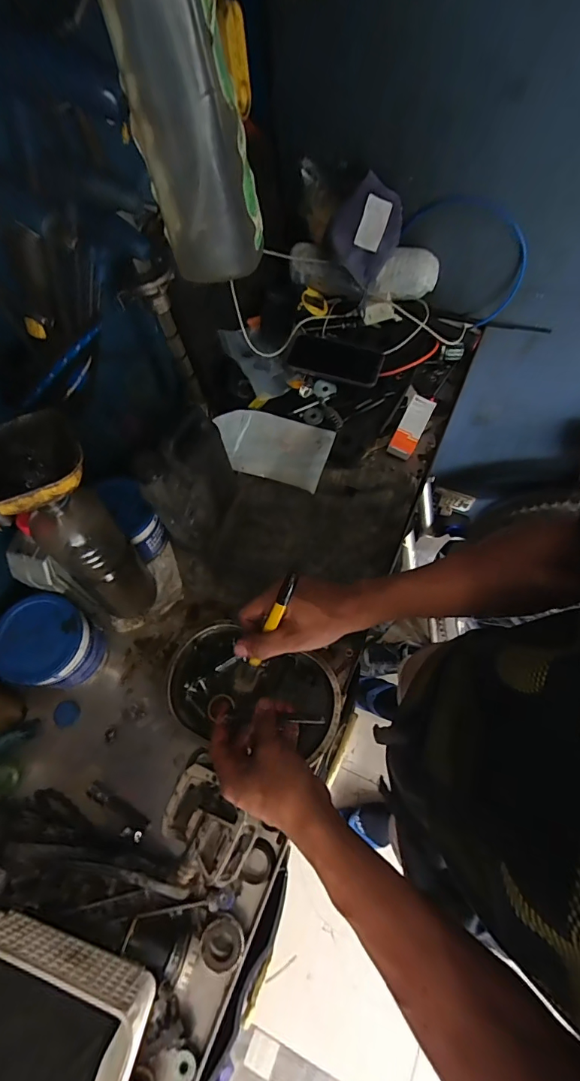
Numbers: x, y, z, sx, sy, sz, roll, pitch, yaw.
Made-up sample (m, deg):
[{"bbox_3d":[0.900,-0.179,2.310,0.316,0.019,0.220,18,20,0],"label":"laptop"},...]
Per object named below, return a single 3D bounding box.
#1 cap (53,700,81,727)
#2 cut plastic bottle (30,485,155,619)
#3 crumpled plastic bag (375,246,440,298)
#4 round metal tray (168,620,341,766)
[{"bbox_3d":[-0.287,0.224,0.563,0.029,0.015,0.031,-1,65,2],"label":"cap"},{"bbox_3d":[-0.222,0.028,0.527,0.083,0.245,0.070,-41,70,-16],"label":"cut plastic bottle"},{"bbox_3d":[0.201,-0.460,0.753,0.100,0.049,0.069,8,65,6],"label":"crumpled plastic bag"},{"bbox_3d":[-0.046,0.193,0.556,0.215,0.039,0.135,19,67,11],"label":"round metal tray"}]

